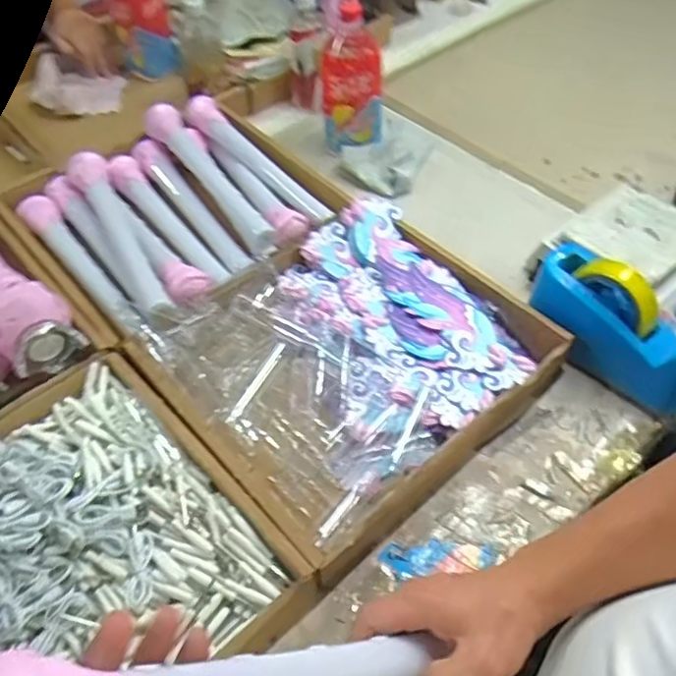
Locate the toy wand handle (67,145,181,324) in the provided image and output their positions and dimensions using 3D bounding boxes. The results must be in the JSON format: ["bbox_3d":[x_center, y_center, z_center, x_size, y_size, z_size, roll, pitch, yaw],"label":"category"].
[{"bbox_3d":[-0.277,-0.129,0.782,0.052,0.048,0.332,-25,56,-18],"label":"toy wand handle"}]

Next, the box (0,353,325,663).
[{"bbox_3d":[-0.275,0.221,0.537,0.374,0.047,0.347,-37,60,-25],"label":"box"}]

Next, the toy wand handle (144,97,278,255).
[{"bbox_3d":[-0.178,-0.230,0.862,0.055,0.060,0.319,-32,58,-22],"label":"toy wand handle"}]

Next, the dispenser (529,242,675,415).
[{"bbox_3d":[0.314,-0.017,0.676,0.204,0.122,0.077,37,60,25],"label":"dispenser"}]

